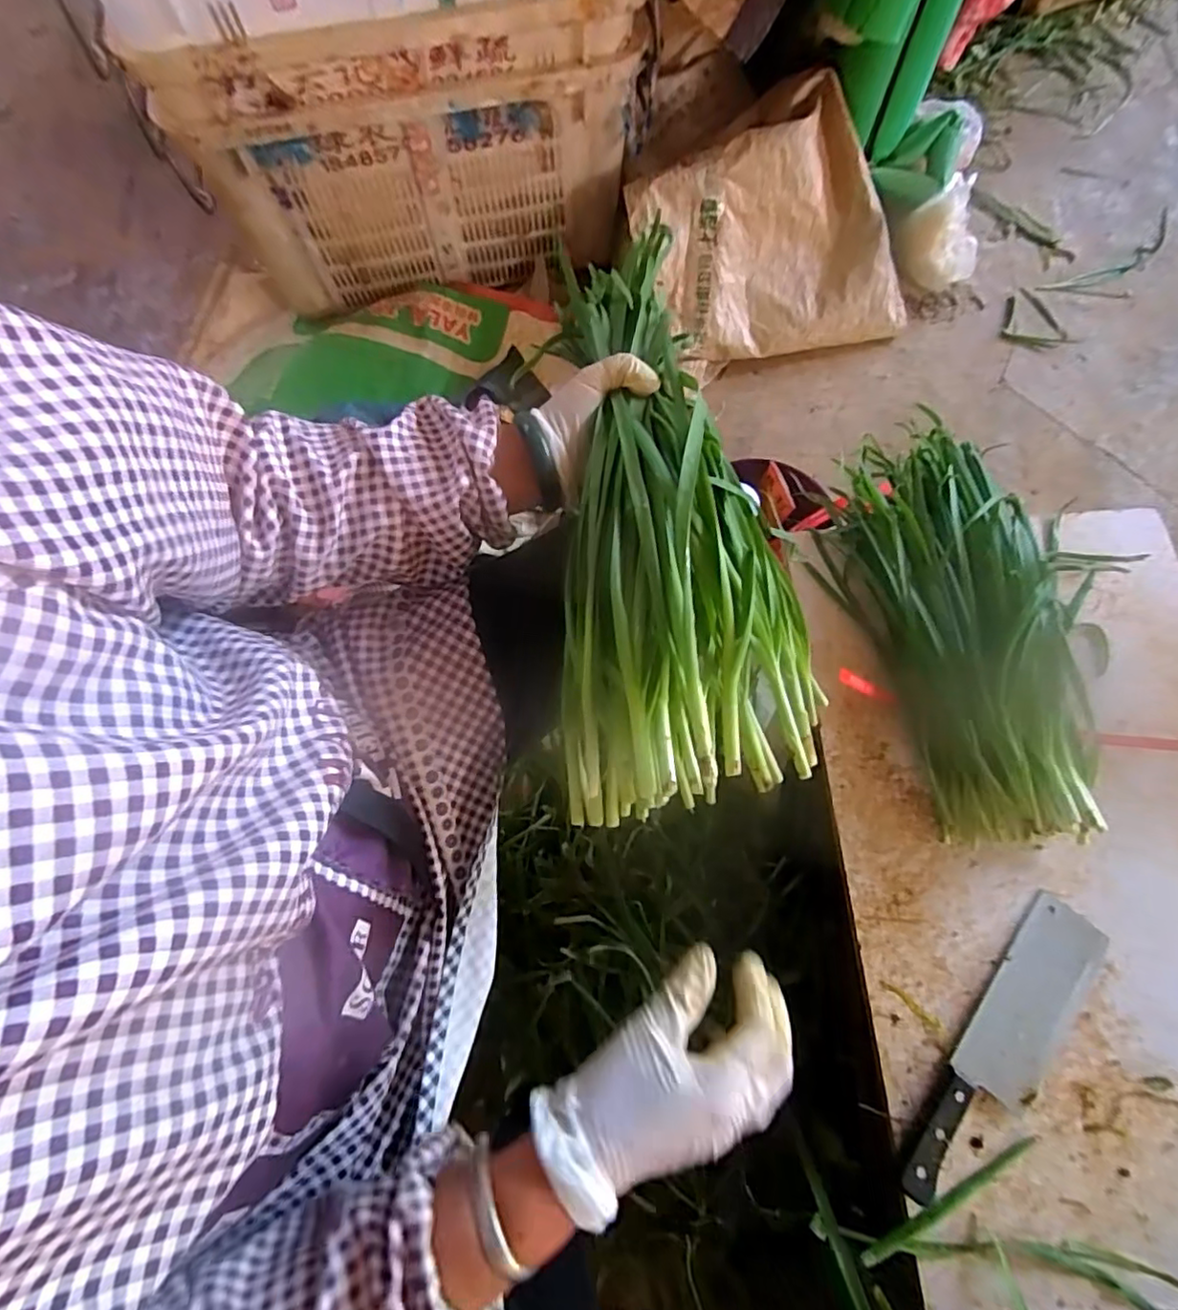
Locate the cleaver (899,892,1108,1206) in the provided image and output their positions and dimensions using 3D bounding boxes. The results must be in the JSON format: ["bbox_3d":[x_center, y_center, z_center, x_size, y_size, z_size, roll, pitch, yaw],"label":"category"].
[{"bbox_3d":[0.342,0.321,0.503,0.063,0.013,0.263,39,77,11],"label":"cleaver"}]

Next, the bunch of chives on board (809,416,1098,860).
[{"bbox_3d":[0.358,-0.053,0.605,0.219,0.069,0.448,-2,73,0],"label":"bunch of chives on board"}]

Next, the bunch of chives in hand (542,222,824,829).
[{"bbox_3d":[0.059,-0.114,0.416,0.155,0.076,0.426,-2,70,-1],"label":"bunch of chives in hand"}]

